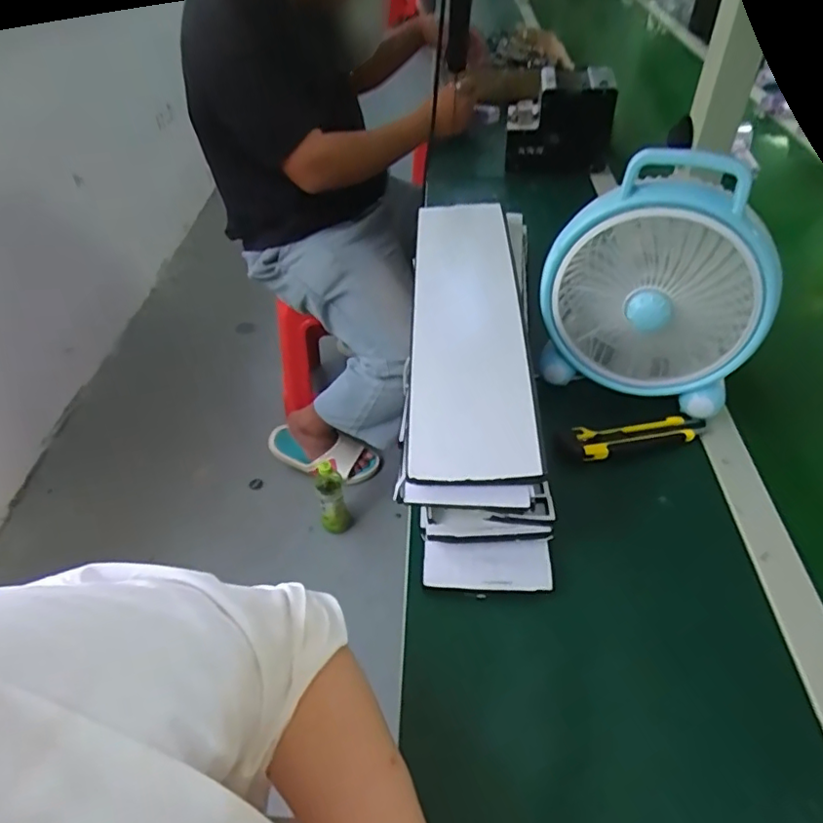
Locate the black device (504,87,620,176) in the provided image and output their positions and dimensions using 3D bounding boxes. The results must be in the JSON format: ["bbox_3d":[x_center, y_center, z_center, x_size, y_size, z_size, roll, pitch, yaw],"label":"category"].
[{"bbox_3d":[0.263,-0.497,1.060,0.181,0.135,0.029,3,28,7],"label":"black device"}]

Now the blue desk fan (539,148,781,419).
[{"bbox_3d":[0.245,-0.132,0.598,0.205,0.237,0.128,14,46,17],"label":"blue desk fan"}]

